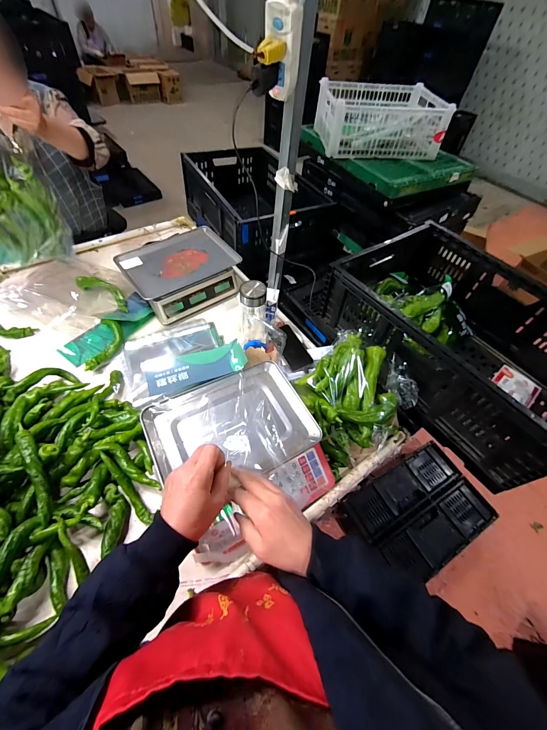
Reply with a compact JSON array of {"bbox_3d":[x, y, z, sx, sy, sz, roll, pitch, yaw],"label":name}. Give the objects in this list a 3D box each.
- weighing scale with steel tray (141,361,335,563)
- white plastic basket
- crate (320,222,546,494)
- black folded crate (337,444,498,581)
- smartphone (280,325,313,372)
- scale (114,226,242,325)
[{"bbox_3d":[-0.068,0.175,0.628,0.325,0.083,0.330,-26,61,-22],"label":"weighing scale with steel tray"},{"bbox_3d":[0.376,-0.893,1.069,0.398,0.138,0.303,-2,55,-7],"label":"white plastic basket"},{"bbox_3d":[0.460,-0.063,0.726,0.400,0.209,0.620,-26,61,-22],"label":"crate"},{"bbox_3d":[0.620,0.635,1.264,0.584,0.059,0.387,-23,59,-20],"label":"black folded crate"},{"bbox_3d":[0.048,-0.052,0.809,0.070,0.015,0.145,-19,58,-18],"label":"smartphone"},{"bbox_3d":[-0.298,-0.303,0.956,0.319,0.114,0.259,-29,62,-23],"label":"scale"}]

